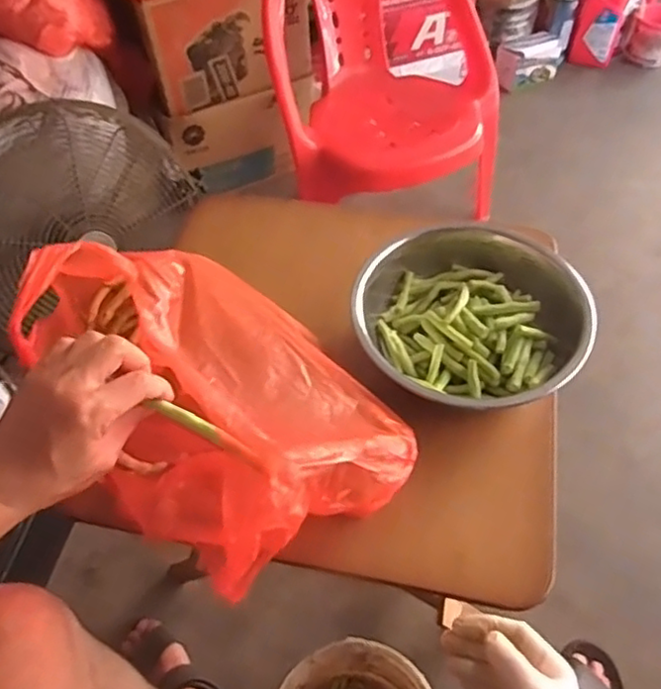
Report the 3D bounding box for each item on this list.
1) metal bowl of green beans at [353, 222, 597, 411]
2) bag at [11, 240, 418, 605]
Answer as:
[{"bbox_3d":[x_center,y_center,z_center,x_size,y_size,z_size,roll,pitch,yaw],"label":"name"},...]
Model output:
[{"bbox_3d":[0.143,-0.028,0.655,0.223,0.076,0.201,8,53,10],"label":"metal bowl of green beans"},{"bbox_3d":[-0.112,0.024,0.561,0.223,0.191,0.336,-35,58,-22],"label":"bag"}]

